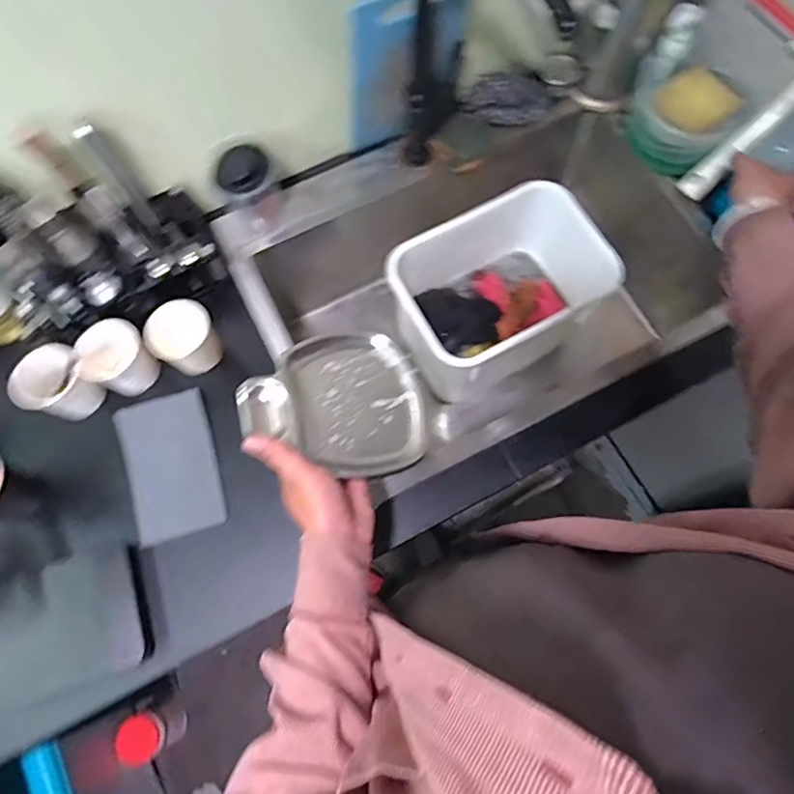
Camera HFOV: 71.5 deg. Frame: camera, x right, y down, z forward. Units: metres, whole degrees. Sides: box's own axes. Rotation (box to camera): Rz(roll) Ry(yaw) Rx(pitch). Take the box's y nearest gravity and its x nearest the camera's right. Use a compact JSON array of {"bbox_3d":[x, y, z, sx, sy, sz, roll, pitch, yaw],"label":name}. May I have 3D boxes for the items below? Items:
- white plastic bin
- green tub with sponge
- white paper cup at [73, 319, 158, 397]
[{"bbox_3d":[0.137,-0.152,0.813,0.274,0.177,0.214,-30,73,-9],"label":"white plastic bin"},{"bbox_3d":[0.387,-0.380,0.743,0.120,0.089,0.104,31,74,11],"label":"green tub with sponge"},{"bbox_3d":[-0.328,-0.046,0.655,0.072,0.075,0.062,-29,73,-9],"label":"white paper cup"}]

